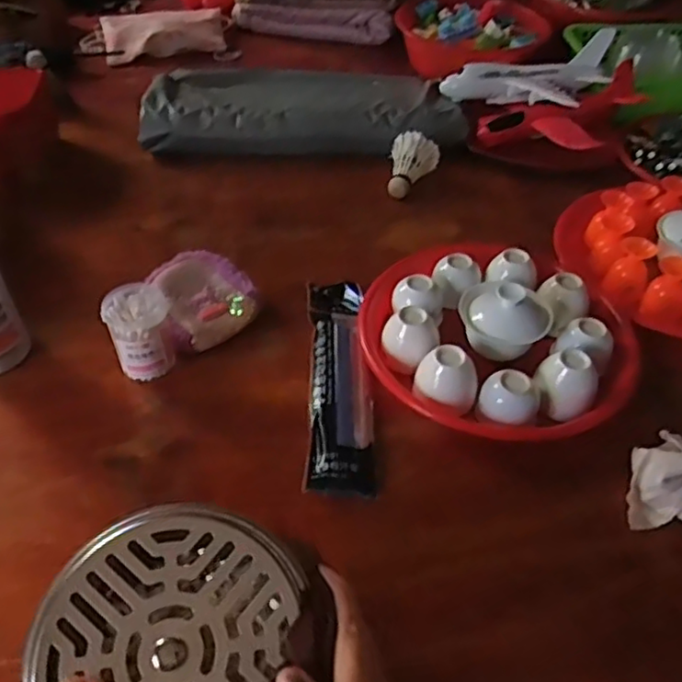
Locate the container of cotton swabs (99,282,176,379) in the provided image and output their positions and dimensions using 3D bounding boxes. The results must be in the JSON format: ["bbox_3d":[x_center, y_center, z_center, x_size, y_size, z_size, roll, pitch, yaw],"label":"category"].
[{"bbox_3d":[-0.181,-0.005,0.601,0.054,0.073,0.060,-12,47,-12],"label":"container of cotton swabs"}]

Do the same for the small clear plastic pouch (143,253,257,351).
[{"bbox_3d":[-0.136,-0.040,0.653,0.103,0.043,0.108,-17,49,-16],"label":"small clear plastic pouch"}]

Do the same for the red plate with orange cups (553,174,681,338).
[{"bbox_3d":[0.365,-0.088,0.704,0.218,0.085,0.198,-7,46,-8],"label":"red plate with orange cups"}]

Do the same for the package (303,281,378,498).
[{"bbox_3d":[-0.001,0.028,0.594,0.055,0.012,0.242,-1,46,-1],"label":"package"}]

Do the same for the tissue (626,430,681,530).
[{"bbox_3d":[0.261,0.104,0.517,0.077,0.041,0.072,-2,46,-2],"label":"tissue"}]

